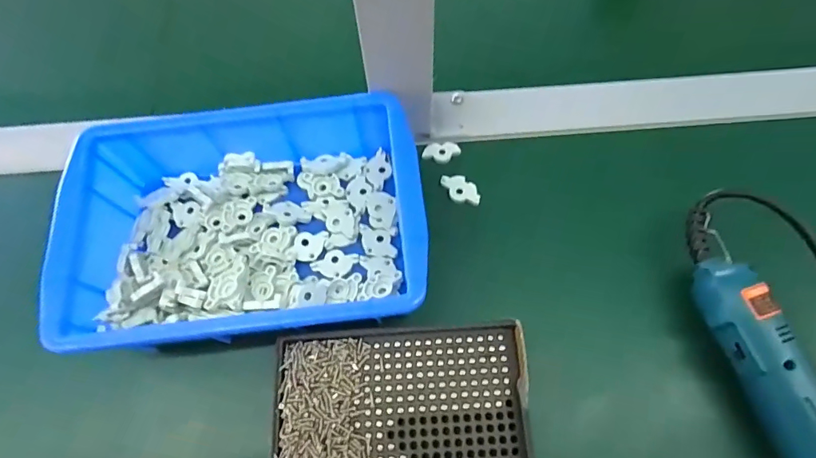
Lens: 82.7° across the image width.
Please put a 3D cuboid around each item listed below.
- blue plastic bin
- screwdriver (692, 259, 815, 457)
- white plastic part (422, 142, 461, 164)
[{"bbox_3d":[-0.094,-0.003,0.280,0.205,0.049,0.137,-7,67,-1],"label":"blue plastic bin"},{"bbox_3d":[0.212,0.111,0.237,0.033,0.031,0.203,-19,68,-6],"label":"screwdriver"},{"bbox_3d":[0.024,-0.055,0.333,0.026,0.006,0.014,-6,67,-1],"label":"white plastic part"}]

